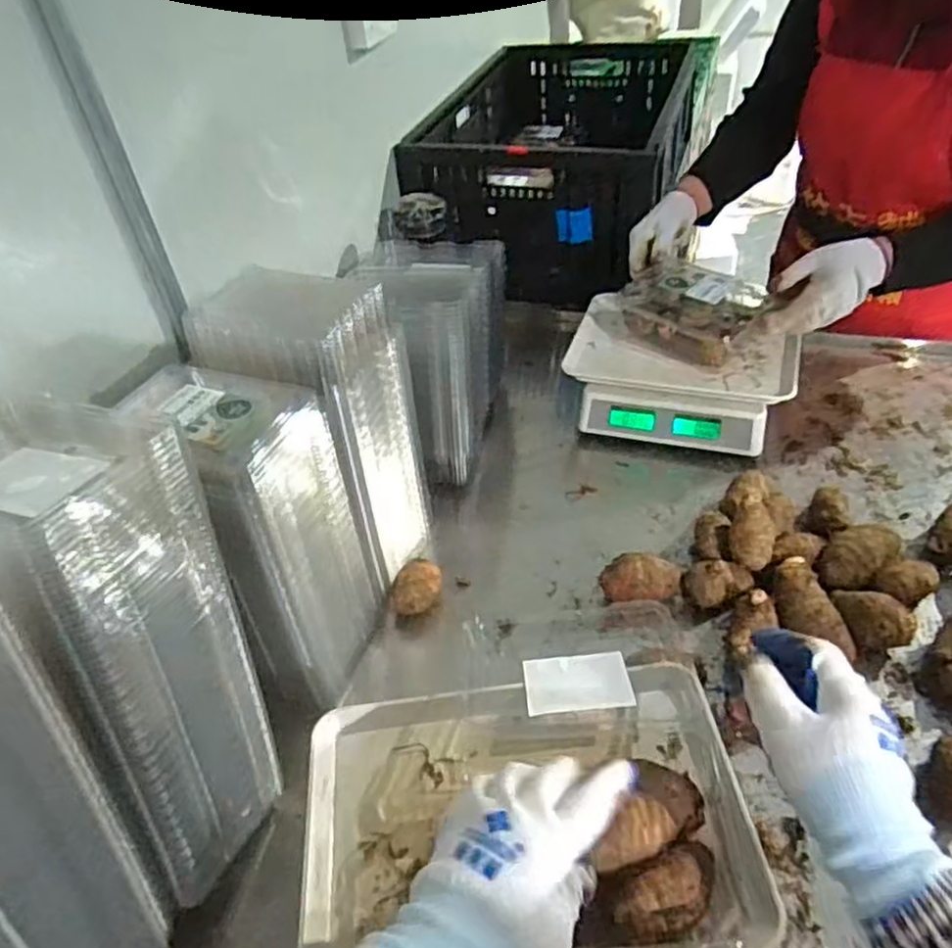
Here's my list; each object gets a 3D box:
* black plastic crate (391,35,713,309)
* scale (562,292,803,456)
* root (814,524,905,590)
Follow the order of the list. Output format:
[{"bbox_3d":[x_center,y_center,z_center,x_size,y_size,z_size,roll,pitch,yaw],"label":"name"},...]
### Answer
[{"bbox_3d":[0.169,-0.595,1.350,0.389,0.219,0.682,9,45,17],"label":"black plastic crate"},{"bbox_3d":[0.266,-0.124,0.963,0.277,0.105,0.202,10,46,19],"label":"scale"},{"bbox_3d":[0.388,0.093,0.750,0.064,0.050,0.079,27,53,32],"label":"root"}]

